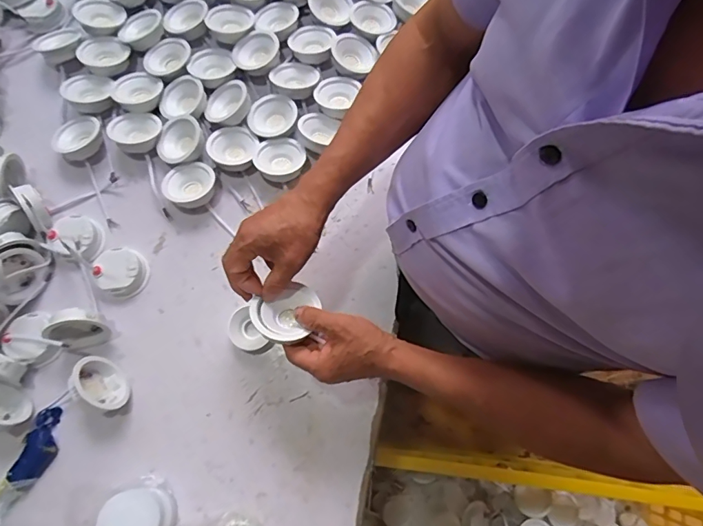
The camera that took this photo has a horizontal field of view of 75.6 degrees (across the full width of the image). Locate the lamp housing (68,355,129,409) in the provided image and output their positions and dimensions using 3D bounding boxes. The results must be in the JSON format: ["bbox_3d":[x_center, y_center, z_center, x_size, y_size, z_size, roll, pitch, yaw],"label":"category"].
[{"bbox_3d":[-0.308,0.152,0.551,0.030,0.066,0.068,-40,81,8],"label":"lamp housing"}]

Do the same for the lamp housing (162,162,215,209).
[{"bbox_3d":[-0.224,-0.108,0.632,0.069,0.031,0.062,-19,77,-6],"label":"lamp housing"}]

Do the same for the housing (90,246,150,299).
[{"bbox_3d":[-0.311,0.011,0.608,0.067,0.027,0.064,0,76,-1],"label":"housing"}]

